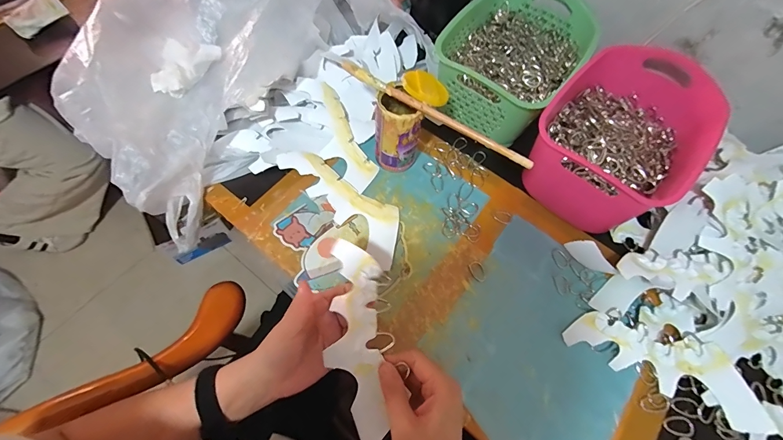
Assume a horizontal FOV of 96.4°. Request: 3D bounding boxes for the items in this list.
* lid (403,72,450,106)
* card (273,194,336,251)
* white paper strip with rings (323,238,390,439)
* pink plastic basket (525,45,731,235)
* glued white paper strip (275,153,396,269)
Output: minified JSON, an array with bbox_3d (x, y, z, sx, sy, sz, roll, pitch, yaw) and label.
[{"bbox_3d":[0.049,-0.176,0.465,0.062,0.013,0.059,9,58,-15],"label":"lid"},{"bbox_3d":[-0.120,0.005,0.502,0.087,0.004,0.058,-37,70,-20],"label":"card"},{"bbox_3d":[-0.031,0.111,0.343,0.055,0.026,0.199,-6,64,-5],"label":"white paper strip with rings"},{"bbox_3d":[0.337,-0.129,0.527,0.188,0.117,0.268,40,70,14],"label":"pink plastic basket"},{"bbox_3d":[-0.065,-0.030,0.514,0.226,0.016,0.074,43,68,14],"label":"glued white paper strip"}]

